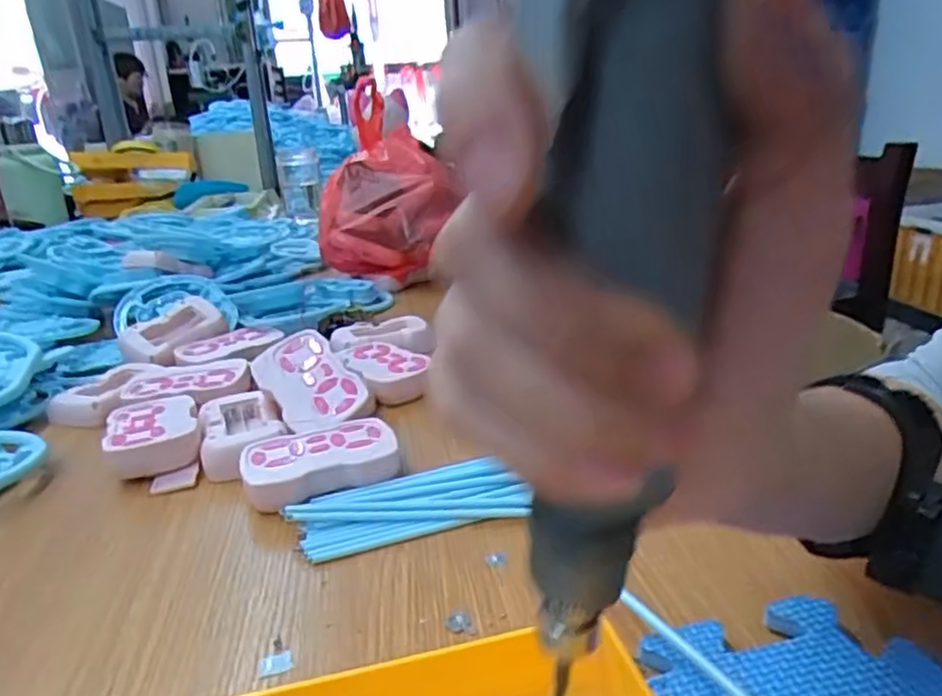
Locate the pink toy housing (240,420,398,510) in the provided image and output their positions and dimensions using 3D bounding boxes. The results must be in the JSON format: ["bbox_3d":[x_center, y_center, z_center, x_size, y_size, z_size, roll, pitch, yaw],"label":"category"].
[{"bbox_3d":[-0.087,0.068,0.402,0.087,0.022,0.060,-12,21,-22],"label":"pink toy housing"}]

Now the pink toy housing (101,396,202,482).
[{"bbox_3d":[-0.208,0.057,0.454,0.052,0.026,0.085,-11,21,-21],"label":"pink toy housing"}]

